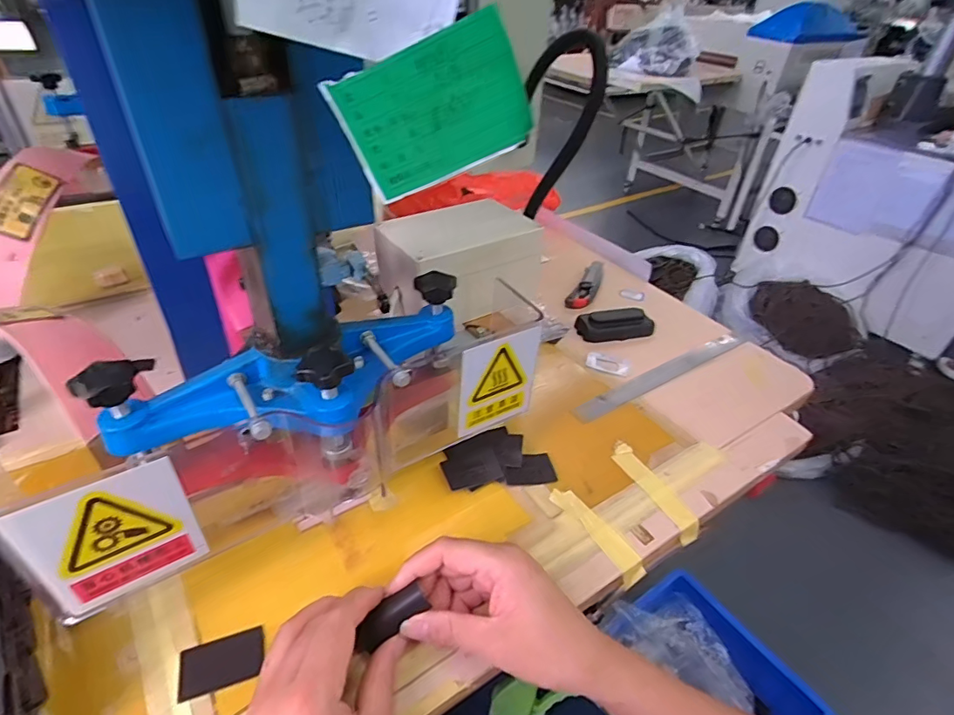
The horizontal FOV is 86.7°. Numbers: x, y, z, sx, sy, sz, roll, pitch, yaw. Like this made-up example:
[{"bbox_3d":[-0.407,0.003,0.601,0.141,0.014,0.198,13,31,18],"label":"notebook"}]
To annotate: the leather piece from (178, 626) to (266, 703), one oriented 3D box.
[{"bbox_3d":[-0.179,0.214,0.356,0.054,0.004,0.034,-10,40,-18],"label":"leather piece"}]

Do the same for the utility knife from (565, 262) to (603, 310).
[{"bbox_3d":[0.179,-0.120,0.810,0.038,0.029,0.143,18,40,16],"label":"utility knife"}]

